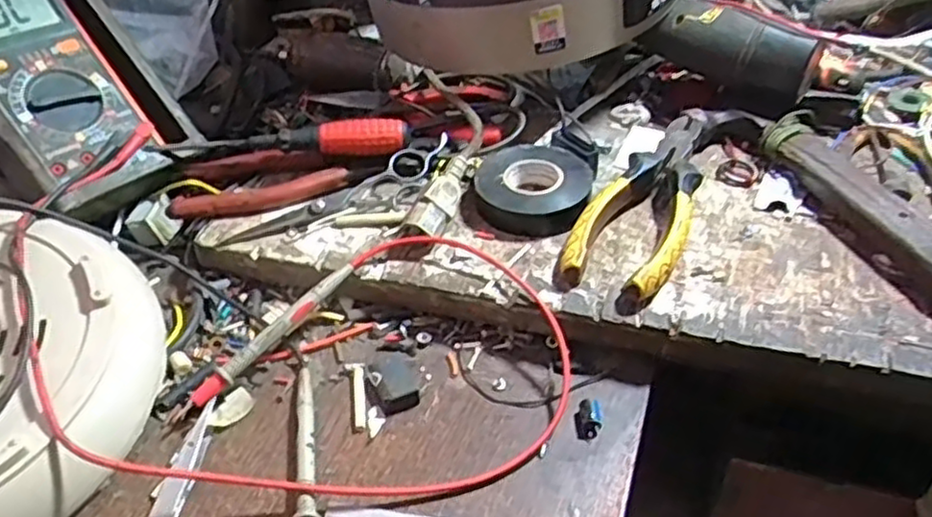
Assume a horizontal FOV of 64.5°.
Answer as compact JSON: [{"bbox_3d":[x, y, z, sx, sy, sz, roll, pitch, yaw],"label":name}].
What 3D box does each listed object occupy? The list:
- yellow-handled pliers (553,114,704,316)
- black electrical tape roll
[{"bbox_3d":[0.114,-0.035,0.455,0.060,0.026,0.170,21,48,24],"label":"yellow-handled pliers"},{"bbox_3d":[0.043,-0.047,0.474,0.070,0.017,0.077,-2,43,2],"label":"black electrical tape roll"}]

